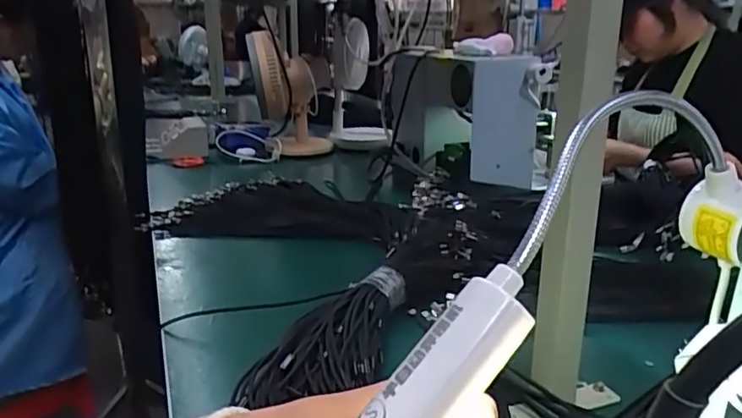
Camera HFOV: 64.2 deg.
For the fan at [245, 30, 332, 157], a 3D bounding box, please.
[{"bbox_3d":[-0.248,-0.337,1.725,0.205,0.319,0.260,-5,18,-20],"label":"fan"}]

